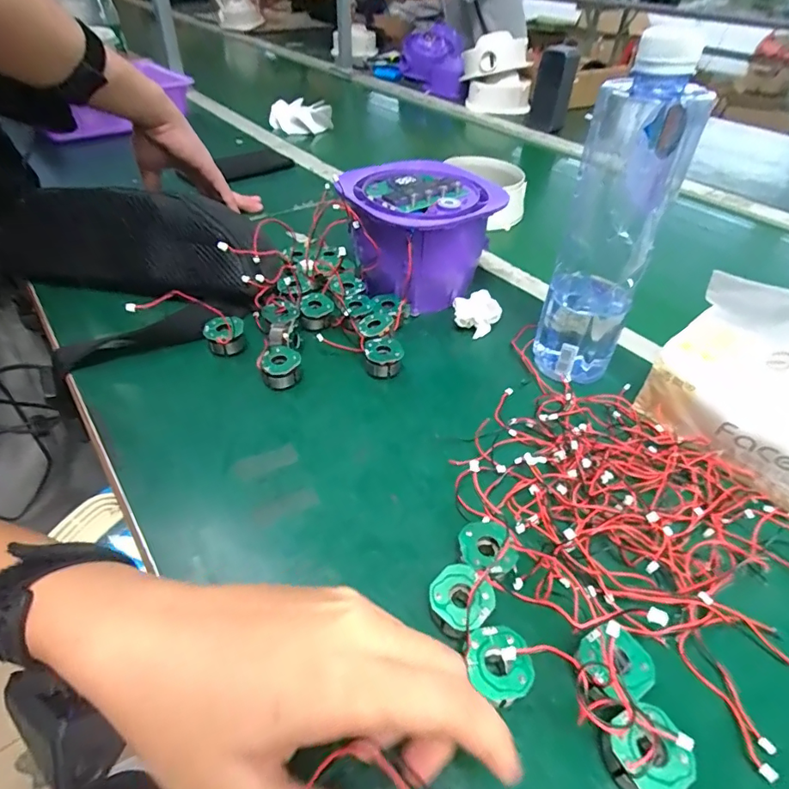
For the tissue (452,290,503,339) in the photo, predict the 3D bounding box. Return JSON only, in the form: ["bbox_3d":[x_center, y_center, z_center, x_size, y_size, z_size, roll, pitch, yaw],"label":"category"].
[{"bbox_3d":[0.076,-0.077,0.440,0.040,0.021,0.047,3,44,2],"label":"tissue"}]

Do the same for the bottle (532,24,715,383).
[{"bbox_3d":[0.150,-0.104,0.338,0.067,0.207,0.066,19,47,15],"label":"bottle"}]

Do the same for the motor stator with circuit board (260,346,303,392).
[{"bbox_3d":[-0.088,-0.020,0.375,0.029,0.026,0.027,-6,44,-7],"label":"motor stator with circuit board"}]

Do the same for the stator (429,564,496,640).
[{"bbox_3d":[0.032,0.109,0.245,0.033,0.022,0.030,2,45,-2],"label":"stator"}]

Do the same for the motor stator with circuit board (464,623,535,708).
[{"bbox_3d":[0.050,0.129,0.227,0.029,0.023,0.031,2,45,-2],"label":"motor stator with circuit board"}]

